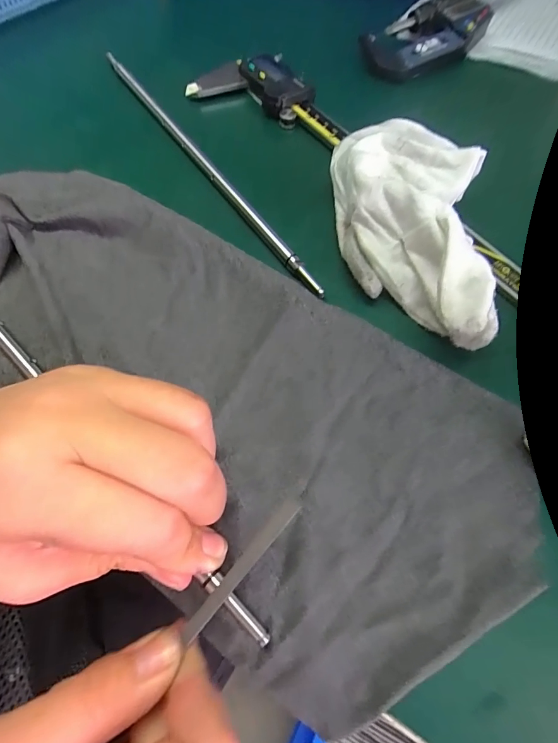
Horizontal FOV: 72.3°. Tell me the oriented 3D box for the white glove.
[{"bbox_3d":[0.066,-0.076,0.189,0.070,0.034,0.144,-3,64,-2],"label":"white glove"}]

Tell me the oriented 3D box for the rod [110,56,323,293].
[{"bbox_3d":[-0.051,-0.135,0.238,0.006,0.009,0.259,-31,68,-14],"label":"rod"}]

